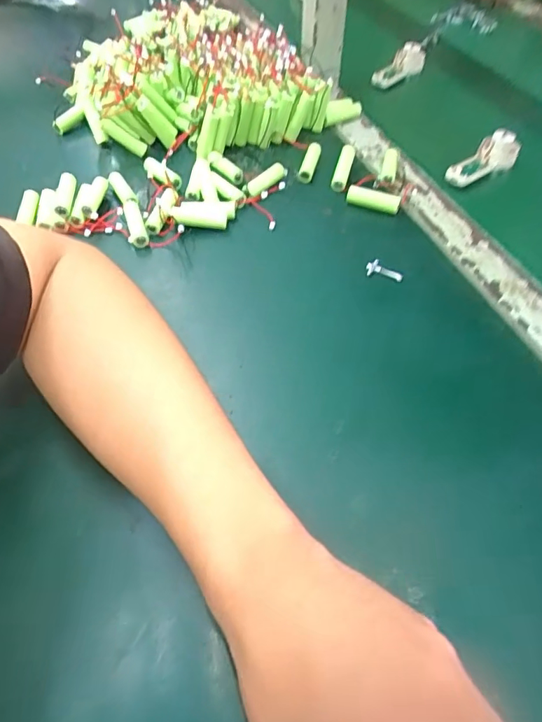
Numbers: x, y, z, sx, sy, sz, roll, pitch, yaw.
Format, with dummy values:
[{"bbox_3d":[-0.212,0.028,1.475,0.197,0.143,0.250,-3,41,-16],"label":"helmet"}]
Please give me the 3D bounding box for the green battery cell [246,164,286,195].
[{"bbox_3d":[-0.006,-0.178,0.464,0.013,0.013,0.050,33,60,23],"label":"green battery cell"}]

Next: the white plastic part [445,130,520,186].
[{"bbox_3d":[0.221,-0.210,0.490,0.084,0.029,0.033,-36,60,-23],"label":"white plastic part"}]

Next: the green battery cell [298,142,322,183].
[{"bbox_3d":[0.040,-0.206,0.489,0.014,0.014,0.056,12,54,10],"label":"green battery cell"}]

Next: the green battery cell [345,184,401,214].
[{"bbox_3d":[0.097,-0.155,0.452,0.051,0.016,0.016,23,57,18],"label":"green battery cell"}]

